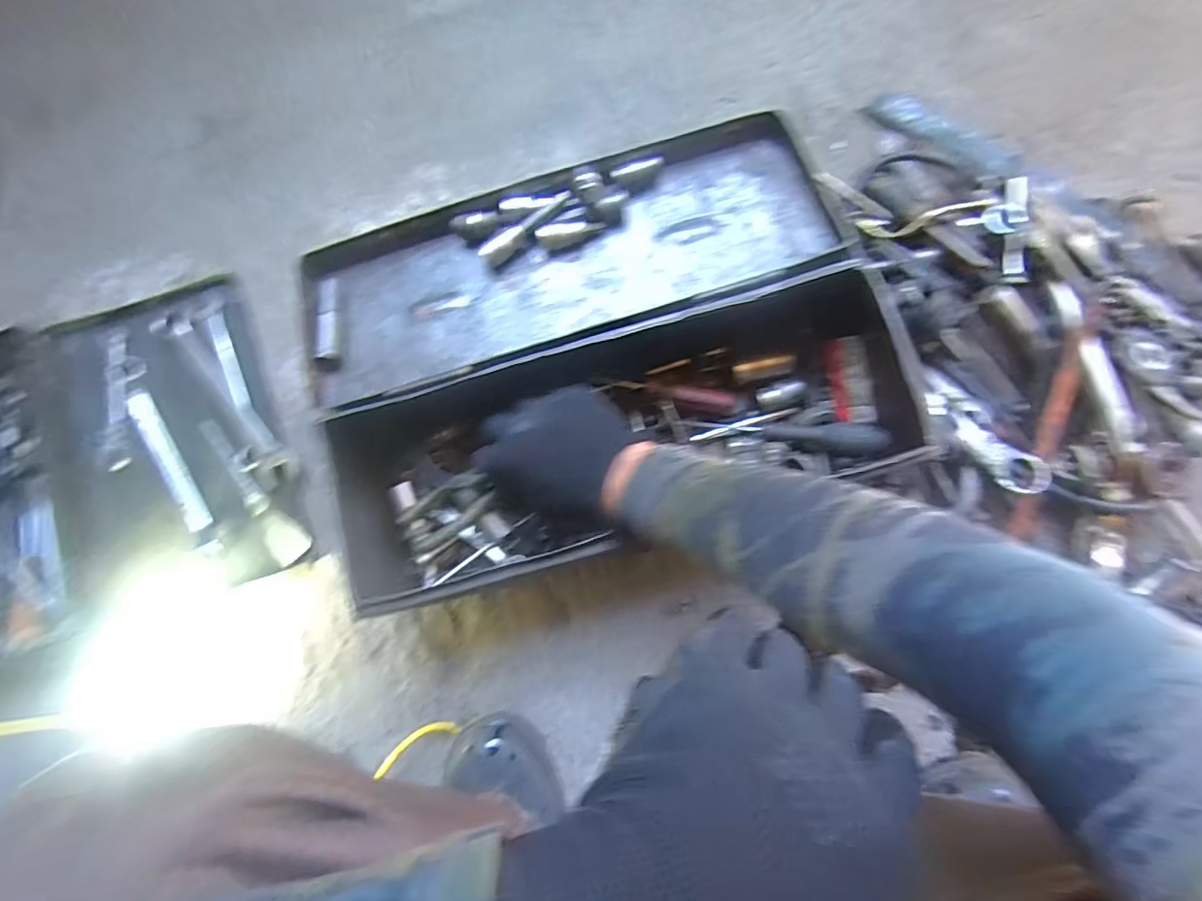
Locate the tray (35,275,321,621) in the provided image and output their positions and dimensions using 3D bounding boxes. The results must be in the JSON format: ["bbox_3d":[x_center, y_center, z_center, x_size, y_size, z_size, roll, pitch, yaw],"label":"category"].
[{"bbox_3d":[-0.441,-0.011,0.572,0.223,0.036,0.320,-17,81,2],"label":"tray"}]

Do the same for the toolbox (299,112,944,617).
[{"bbox_3d":[-0.006,-0.081,0.488,0.448,0.148,0.321,-14,81,2],"label":"toolbox"}]

